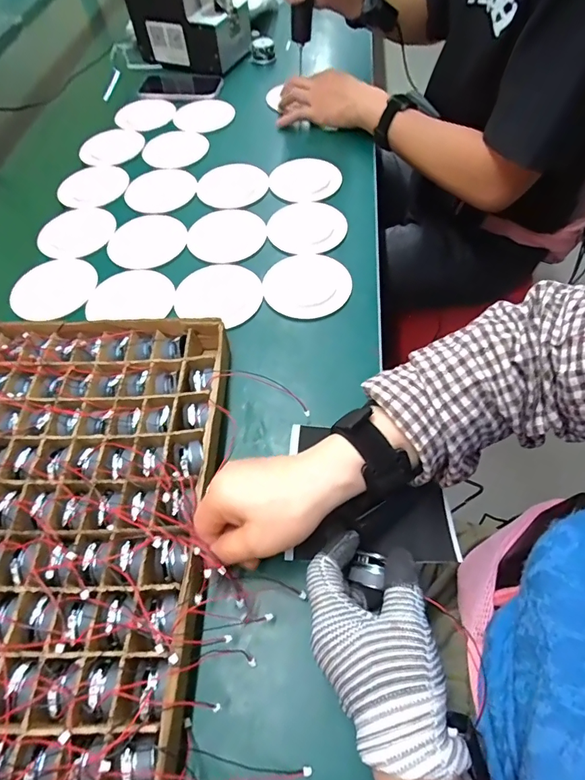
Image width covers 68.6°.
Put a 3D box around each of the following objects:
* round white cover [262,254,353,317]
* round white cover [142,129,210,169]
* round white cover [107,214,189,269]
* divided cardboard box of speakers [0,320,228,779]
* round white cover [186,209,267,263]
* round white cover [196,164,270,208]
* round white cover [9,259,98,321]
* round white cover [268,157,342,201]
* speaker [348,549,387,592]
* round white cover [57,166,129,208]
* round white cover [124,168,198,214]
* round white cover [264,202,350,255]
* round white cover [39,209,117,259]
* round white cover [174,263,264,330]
[{"bbox_3d":[0.017,-0.129,0.509,0.101,0.007,0.099,-1,58,2],"label":"round white cover"},{"bbox_3d":[-0.188,-0.387,0.688,0.079,0.015,0.099,34,66,22],"label":"round white cover"},{"bbox_3d":[-0.191,-0.197,0.565,0.100,0.004,0.098,-1,58,2],"label":"round white cover"},{"bbox_3d":[-0.212,0.116,0.344,0.295,0.045,0.408,0,58,3],"label":"divided cardboard box of speakers"},{"bbox_3d":[-0.088,-0.205,0.567,0.101,0.004,0.097,-1,58,2],"label":"round white cover"},{"bbox_3d":[-0.086,-0.297,0.620,0.101,0.008,0.086,-29,61,-14],"label":"round white cover"},{"bbox_3d":[-0.292,-0.126,0.526,0.095,0.004,0.100,-1,58,2],"label":"round white cover"},{"bbox_3d":[0.018,-0.305,0.618,0.099,0.006,0.090,-1,58,2],"label":"round white cover"},{"bbox_3d":[0.054,0.126,0.301,0.022,0.017,0.023,14,60,12],"label":"speaker"},{"bbox_3d":[-0.291,-0.302,0.632,0.092,0.008,0.103,30,64,20],"label":"round white cover"},{"bbox_3d":[-0.190,-0.291,0.621,0.087,0.007,0.096,35,66,22],"label":"round white cover"},{"bbox_3d":[0.018,-0.220,0.568,0.101,0.012,0.106,-1,58,2],"label":"round white cover"},{"bbox_3d":[-0.293,-0.214,0.580,0.101,0.004,0.097,-1,58,2],"label":"round white cover"},{"bbox_3d":[-0.086,-0.117,0.509,0.101,0.004,0.091,15,60,12],"label":"round white cover"}]

